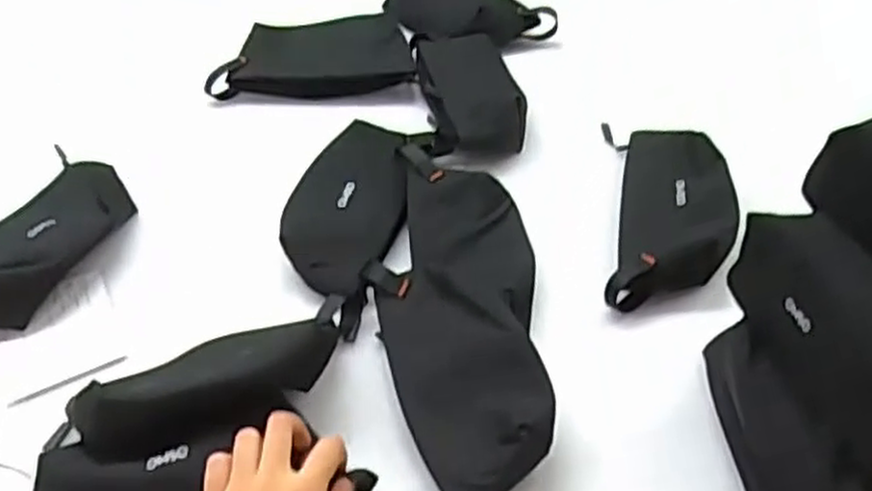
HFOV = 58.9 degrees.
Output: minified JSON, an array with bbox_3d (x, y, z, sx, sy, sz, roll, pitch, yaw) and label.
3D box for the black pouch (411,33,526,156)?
[{"bbox_3d":[0.037,-0.163,0.781,0.100,0.049,0.201,-6,50,-6],"label":"black pouch"}]

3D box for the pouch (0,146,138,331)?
[{"bbox_3d":[-0.349,0.007,0.646,0.102,0.039,0.214,28,55,22],"label":"pouch"}]

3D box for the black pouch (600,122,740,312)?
[{"bbox_3d":[0.202,-0.037,0.673,0.112,0.043,0.223,9,50,8],"label":"black pouch"}]

